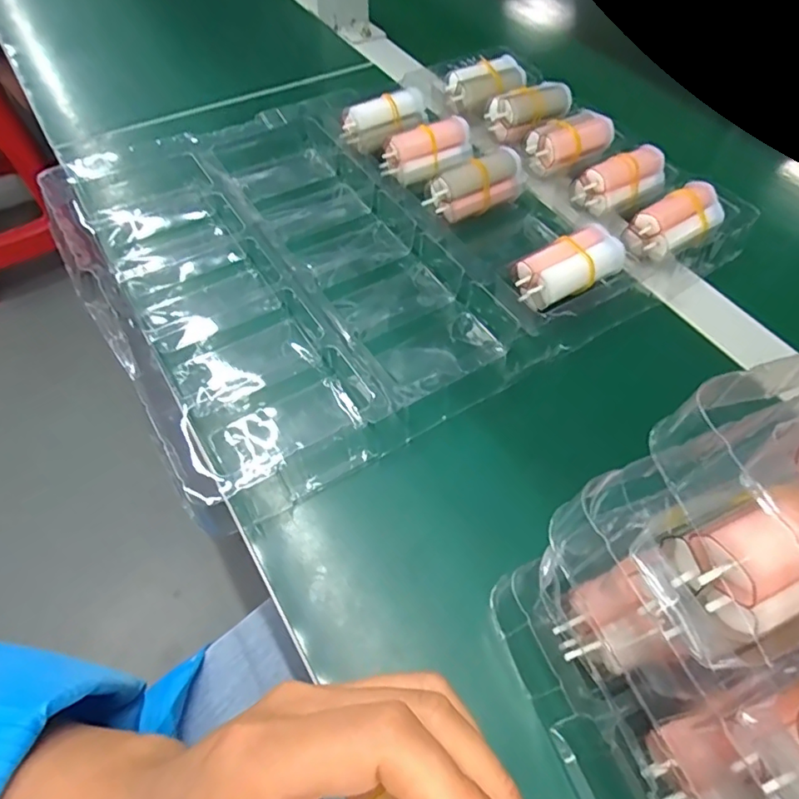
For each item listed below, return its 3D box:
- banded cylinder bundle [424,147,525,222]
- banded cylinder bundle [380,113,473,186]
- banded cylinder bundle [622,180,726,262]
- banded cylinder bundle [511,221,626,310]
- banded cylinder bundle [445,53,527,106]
[{"bbox_3d":[0.055,-0.150,0.382,0.068,0.034,0.025,-23,63,-17],"label":"banded cylinder bundle"},{"bbox_3d":[0.022,-0.184,0.398,0.069,0.026,0.031,-20,62,-16],"label":"banded cylinder bundle"},{"bbox_3d":[0.184,-0.119,0.357,0.066,0.020,0.031,-30,64,-7],"label":"banded cylinder bundle"},{"bbox_3d":[0.104,-0.082,0.333,0.068,0.023,0.035,-28,64,-6],"label":"banded cylinder bundle"},{"bbox_3d":[0.075,-0.265,0.453,0.065,0.021,0.035,-22,62,-17],"label":"banded cylinder bundle"}]

